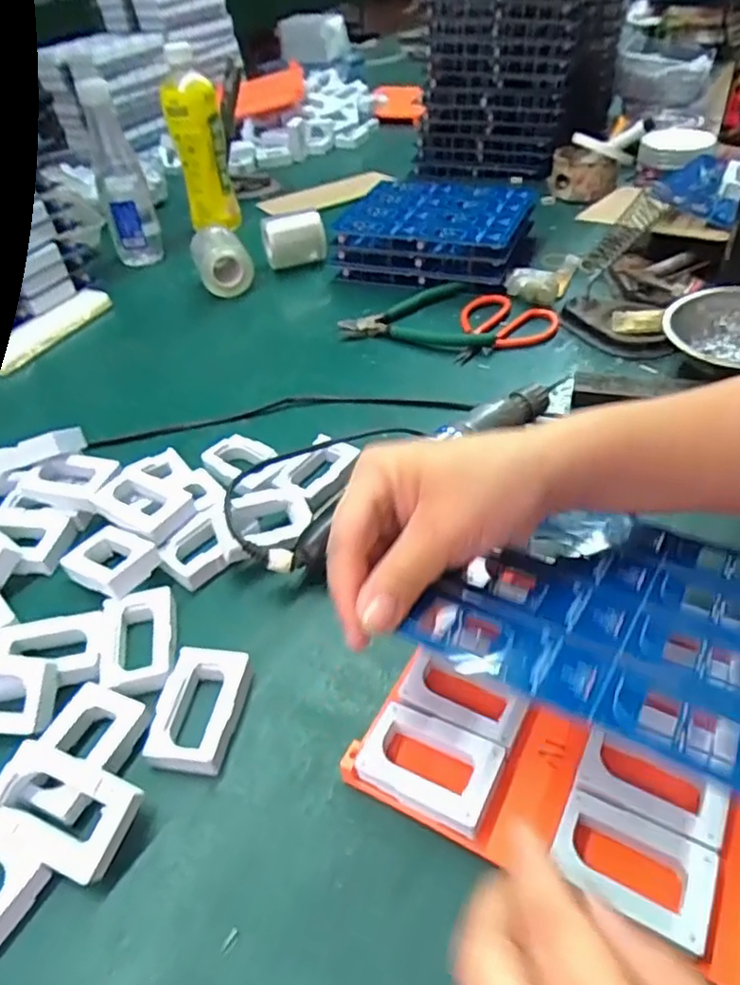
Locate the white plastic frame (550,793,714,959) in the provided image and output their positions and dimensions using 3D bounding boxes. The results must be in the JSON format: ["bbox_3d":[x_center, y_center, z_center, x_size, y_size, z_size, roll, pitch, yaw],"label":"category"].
[{"bbox_3d":[0.106,0.152,0.262,0.058,0.012,0.039,18,47,25],"label":"white plastic frame"}]

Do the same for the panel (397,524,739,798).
[{"bbox_3d":[0.126,0.055,0.280,0.168,0.006,0.158,20,32,27],"label":"panel"}]

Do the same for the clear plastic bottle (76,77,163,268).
[{"bbox_3d":[-0.290,-0.363,0.752,0.057,0.193,0.049,-19,43,-14],"label":"clear plastic bottle"}]

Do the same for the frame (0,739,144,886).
[{"bbox_3d":[-0.138,0.141,0.291,0.062,0.015,0.040,22,60,8],"label":"frame"}]

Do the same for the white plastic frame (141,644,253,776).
[{"bbox_3d":[-0.086,0.112,0.334,0.041,0.019,0.061,3,42,10],"label":"white plastic frame"}]

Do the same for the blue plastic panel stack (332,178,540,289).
[{"bbox_3d":[0.076,-0.294,0.731,0.191,0.058,0.161,12,45,19],"label":"blue plastic panel stack"}]

